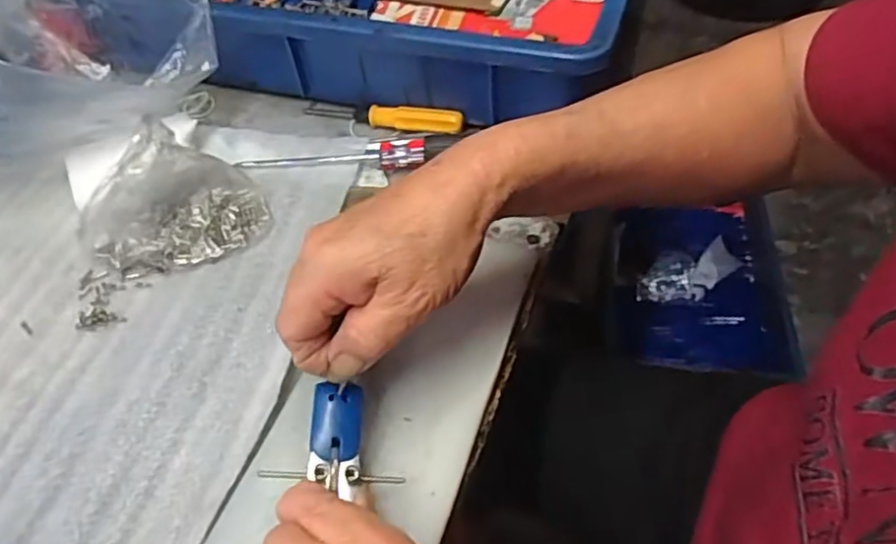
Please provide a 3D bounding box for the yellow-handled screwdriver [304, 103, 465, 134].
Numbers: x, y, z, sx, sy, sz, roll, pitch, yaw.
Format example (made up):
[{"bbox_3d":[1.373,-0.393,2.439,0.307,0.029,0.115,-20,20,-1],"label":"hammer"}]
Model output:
[{"bbox_3d":[-0.049,-0.115,0.459,0.126,0.012,0.012,15,52,15],"label":"yellow-handled screwdriver"}]

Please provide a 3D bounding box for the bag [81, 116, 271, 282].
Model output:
[{"bbox_3d":[-0.168,-0.044,0.374,0.102,0.063,0.075,-27,52,-20],"label":"bag"}]

